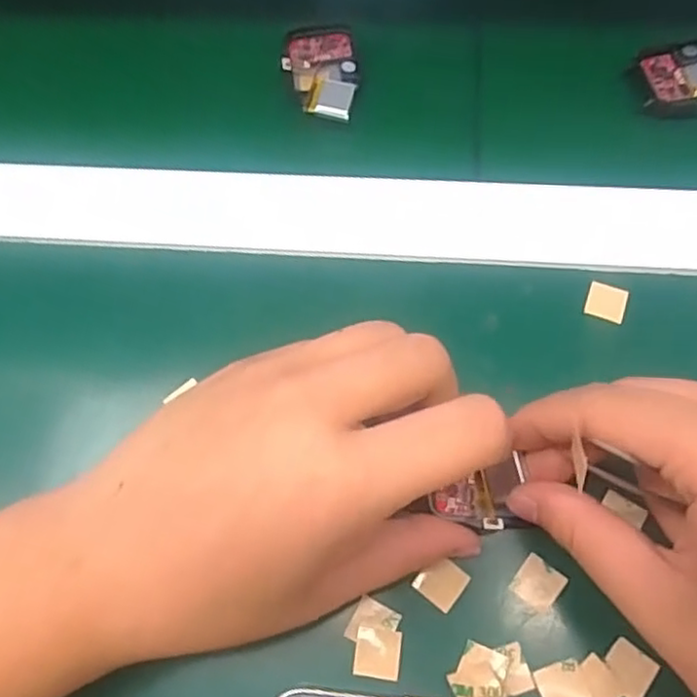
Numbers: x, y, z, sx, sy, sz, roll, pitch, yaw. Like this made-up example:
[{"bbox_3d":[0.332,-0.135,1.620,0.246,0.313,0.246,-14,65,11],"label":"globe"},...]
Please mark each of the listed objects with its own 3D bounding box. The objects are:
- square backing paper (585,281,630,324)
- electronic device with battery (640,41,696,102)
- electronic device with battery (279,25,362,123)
[{"bbox_3d":[0.105,-0.019,0.266,0.015,0.004,0.015,17,70,9],"label":"square backing paper"},{"bbox_3d":[0.159,-0.129,0.307,0.039,0.005,0.031,-16,68,-4],"label":"electronic device with battery"},{"bbox_3d":[-0.012,-0.132,0.315,0.034,0.011,0.059,-6,68,0],"label":"electronic device with battery"}]

